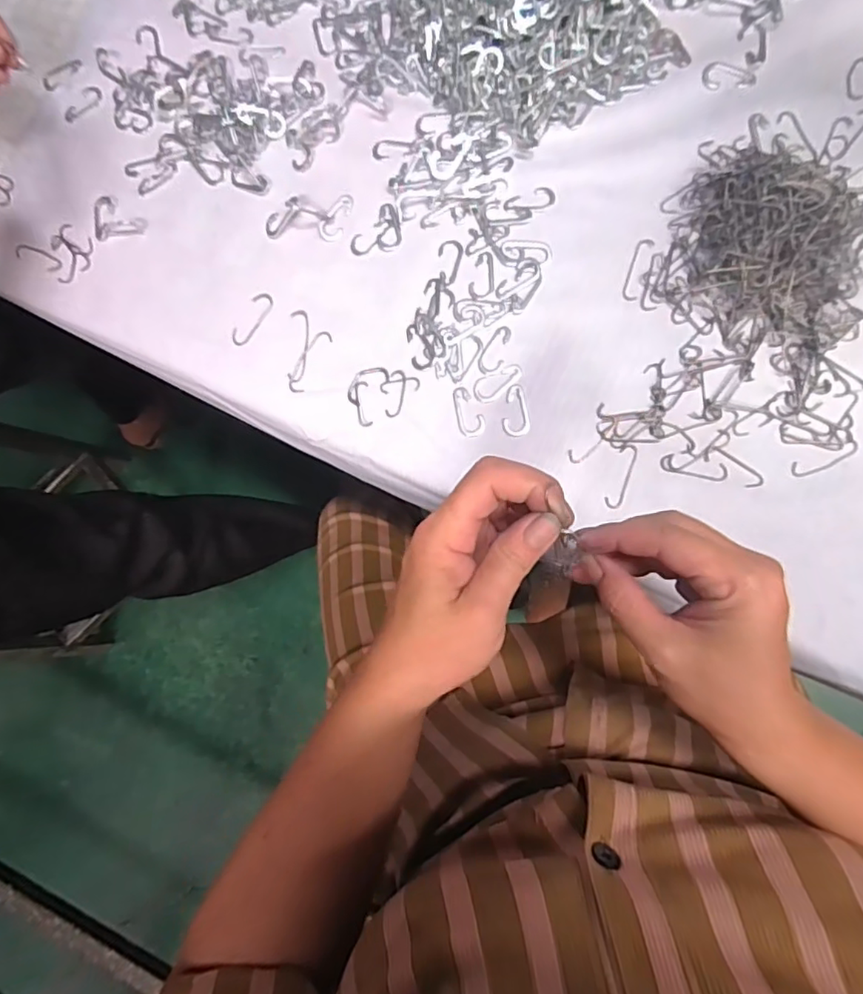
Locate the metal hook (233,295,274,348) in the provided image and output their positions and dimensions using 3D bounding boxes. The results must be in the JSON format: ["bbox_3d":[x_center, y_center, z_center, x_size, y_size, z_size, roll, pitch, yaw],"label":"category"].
[{"bbox_3d":[-0.136,-0.135,0.438,0.017,0.004,0.045,31,88,9],"label":"metal hook"}]

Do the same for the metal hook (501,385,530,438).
[{"bbox_3d":[0.059,-0.061,0.408,0.019,0.004,0.036,-6,83,6],"label":"metal hook"}]

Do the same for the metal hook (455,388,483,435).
[{"bbox_3d":[0.026,-0.061,0.406,0.016,0.004,0.036,-19,82,5],"label":"metal hook"}]

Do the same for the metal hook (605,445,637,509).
[{"bbox_3d":[0.129,-0.014,0.392,0.011,0.004,0.045,19,86,9],"label":"metal hook"}]

